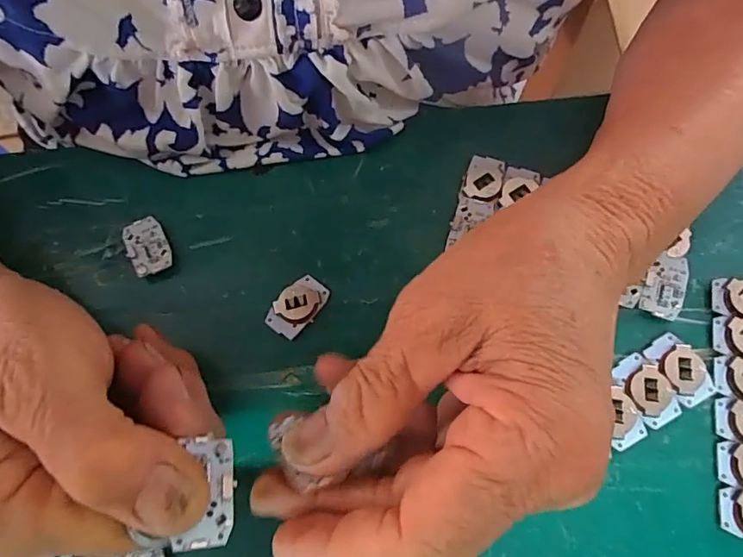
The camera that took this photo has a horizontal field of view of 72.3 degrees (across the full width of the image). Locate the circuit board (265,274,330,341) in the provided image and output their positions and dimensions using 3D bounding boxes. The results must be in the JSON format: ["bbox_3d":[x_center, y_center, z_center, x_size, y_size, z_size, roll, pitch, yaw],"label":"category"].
[{"bbox_3d":[-0.034,0.012,0.234,0.018,0.005,0.030,40,75,13],"label":"circuit board"}]

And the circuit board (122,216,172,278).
[{"bbox_3d":[-0.108,-0.015,0.246,0.019,0.007,0.030,-29,73,-10],"label":"circuit board"}]

